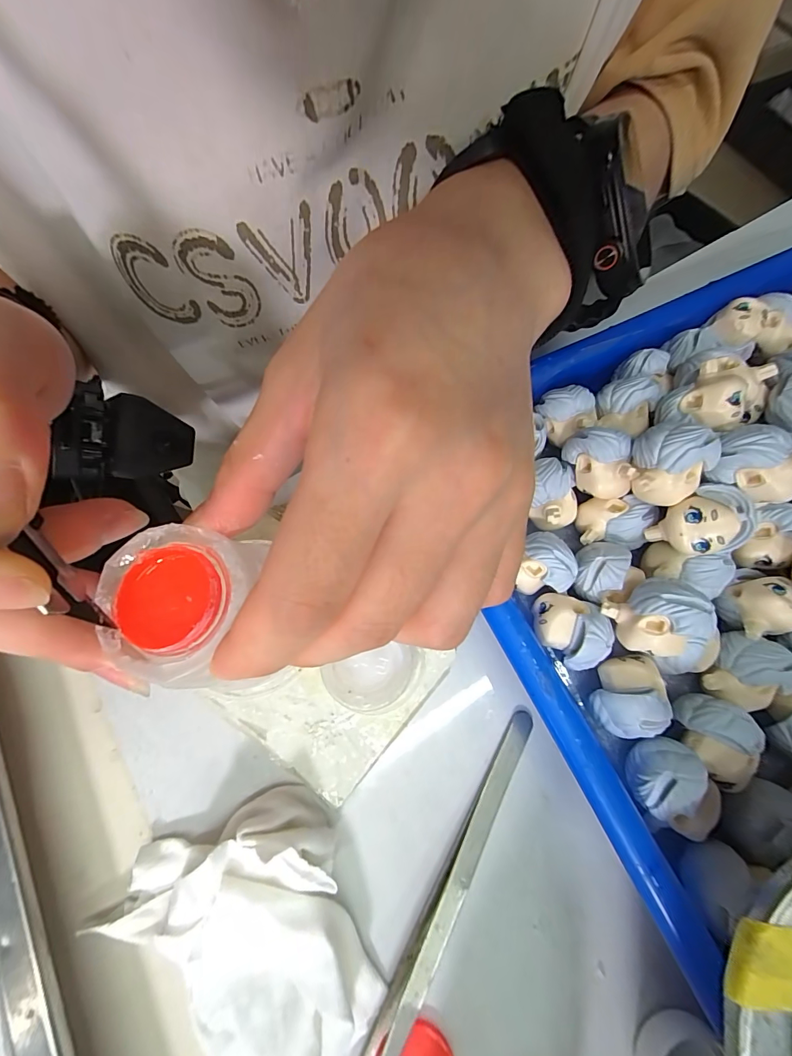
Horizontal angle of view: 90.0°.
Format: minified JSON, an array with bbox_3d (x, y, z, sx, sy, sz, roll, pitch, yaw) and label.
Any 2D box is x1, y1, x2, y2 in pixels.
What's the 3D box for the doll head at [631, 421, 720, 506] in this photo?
[{"bbox_3d":[0.093,-0.021,0.137,0.020,0.027,0.024,7,71,2],"label":"doll head"}]

